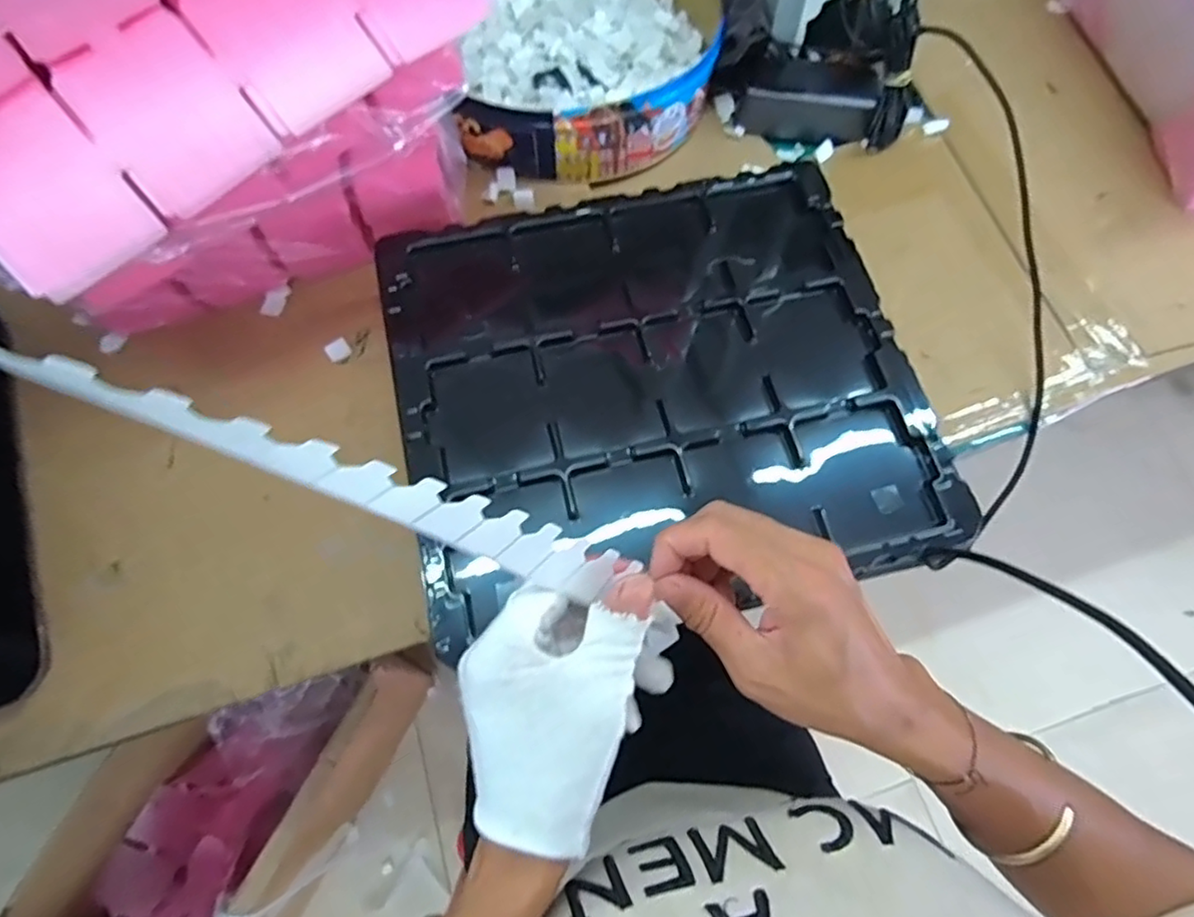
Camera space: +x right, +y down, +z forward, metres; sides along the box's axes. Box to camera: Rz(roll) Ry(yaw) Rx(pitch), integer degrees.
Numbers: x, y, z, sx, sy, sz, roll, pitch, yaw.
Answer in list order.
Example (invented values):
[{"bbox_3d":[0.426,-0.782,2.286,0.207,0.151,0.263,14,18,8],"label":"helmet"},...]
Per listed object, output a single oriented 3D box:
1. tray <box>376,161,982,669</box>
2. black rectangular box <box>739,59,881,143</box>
[{"bbox_3d":[0.043,-0.057,0.473,0.367,0.026,0.327,-14,69,-5],"label":"tray"},{"bbox_3d":[0.206,-0.354,0.625,0.124,0.043,0.050,6,69,2],"label":"black rectangular box"}]

